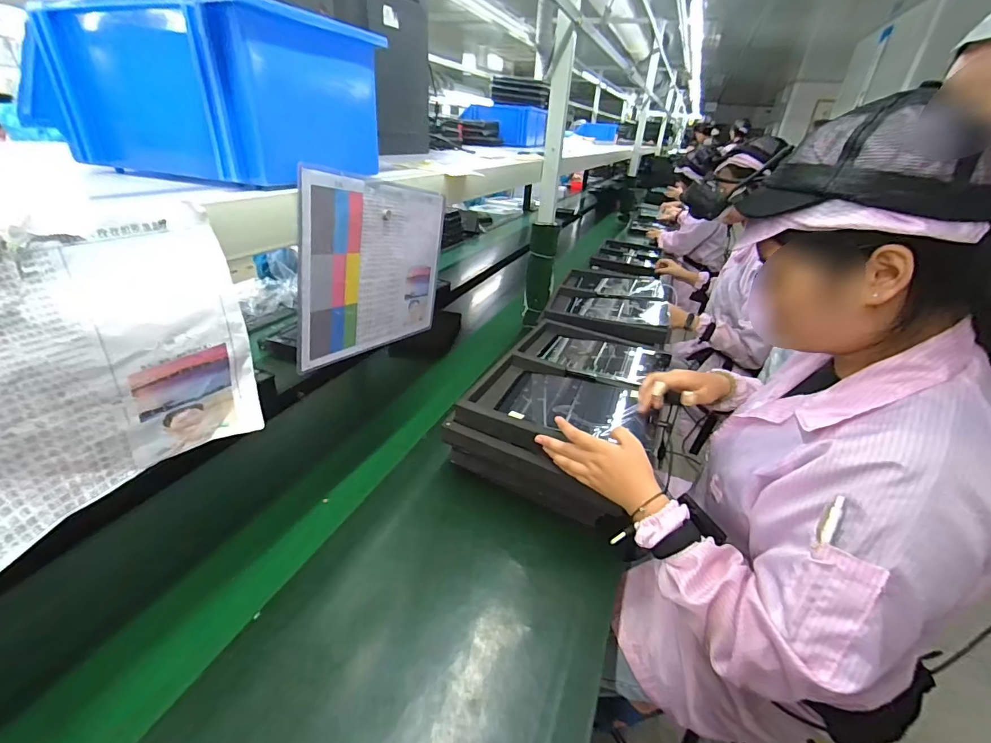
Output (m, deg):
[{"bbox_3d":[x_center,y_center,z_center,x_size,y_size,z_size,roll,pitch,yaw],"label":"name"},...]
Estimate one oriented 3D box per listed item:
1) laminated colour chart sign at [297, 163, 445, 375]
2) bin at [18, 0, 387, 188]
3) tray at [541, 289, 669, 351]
[{"bbox_3d":[-0.150,-0.134,0.591,0.007,0.215,0.288,16,21,17],"label":"laminated colour chart sign"},{"bbox_3d":[-0.306,-0.293,0.480,0.314,0.137,0.200,15,30,19],"label":"bin"},{"bbox_3d":[0.314,-0.168,1.253,0.350,0.048,0.255,15,30,18],"label":"tray"}]

